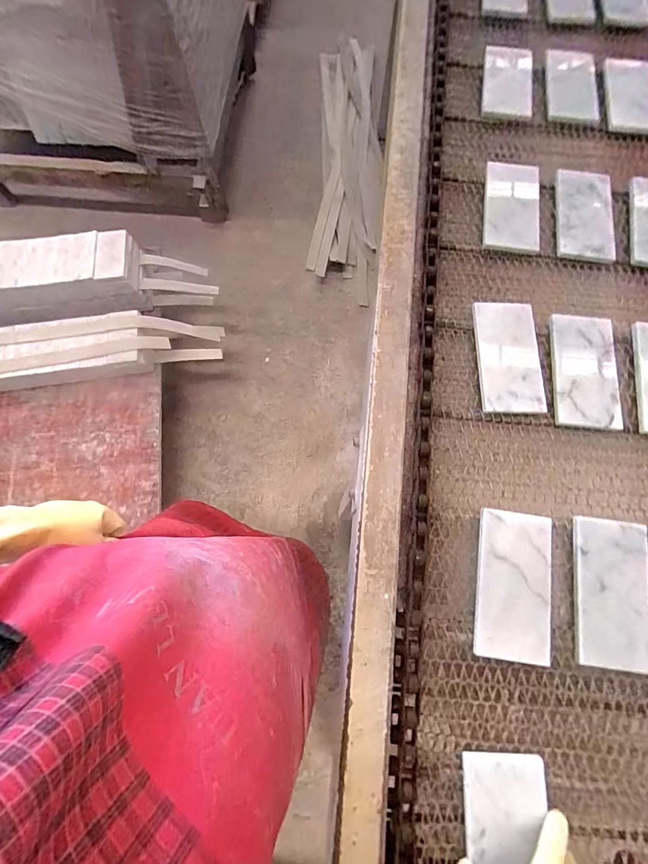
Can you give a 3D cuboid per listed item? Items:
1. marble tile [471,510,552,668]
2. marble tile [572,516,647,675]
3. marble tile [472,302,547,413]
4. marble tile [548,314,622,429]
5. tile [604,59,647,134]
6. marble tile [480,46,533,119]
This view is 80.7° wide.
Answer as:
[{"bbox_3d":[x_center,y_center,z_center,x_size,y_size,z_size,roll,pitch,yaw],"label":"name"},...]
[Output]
[{"bbox_3d":[0.212,0.170,0.425,0.081,0.007,0.154,9,75,0],"label":"marble tile"},{"bbox_3d":[0.324,0.179,0.426,0.080,0.007,0.155,7,74,4],"label":"marble tile"},{"bbox_3d":[0.243,-0.101,0.503,0.075,0.008,0.154,-2,77,12],"label":"marble tile"},{"bbox_3d":[0.343,-0.083,0.501,0.085,0.007,0.158,6,73,0],"label":"marble tile"},{"bbox_3d":[0.519,-0.578,0.646,0.083,0.016,0.154,3,71,2],"label":"tile"},{"bbox_3d":[0.324,-0.627,0.675,0.083,0.013,0.200,8,71,11],"label":"marble tile"}]

